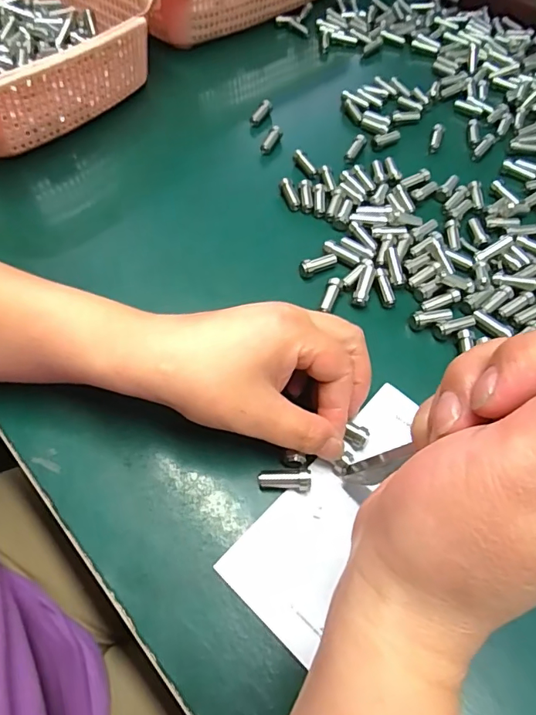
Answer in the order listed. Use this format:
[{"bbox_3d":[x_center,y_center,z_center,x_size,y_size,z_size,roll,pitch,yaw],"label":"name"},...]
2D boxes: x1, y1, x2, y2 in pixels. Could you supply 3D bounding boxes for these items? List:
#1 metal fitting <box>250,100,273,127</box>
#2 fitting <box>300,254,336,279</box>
[{"bbox_3d":[-0.005,-0.216,0.427,0.008,0.011,0.029,26,61,13],"label":"metal fitting"},{"bbox_3d":[0.035,-0.065,0.334,0.029,0.010,0.008,-27,63,-17],"label":"fitting"}]

